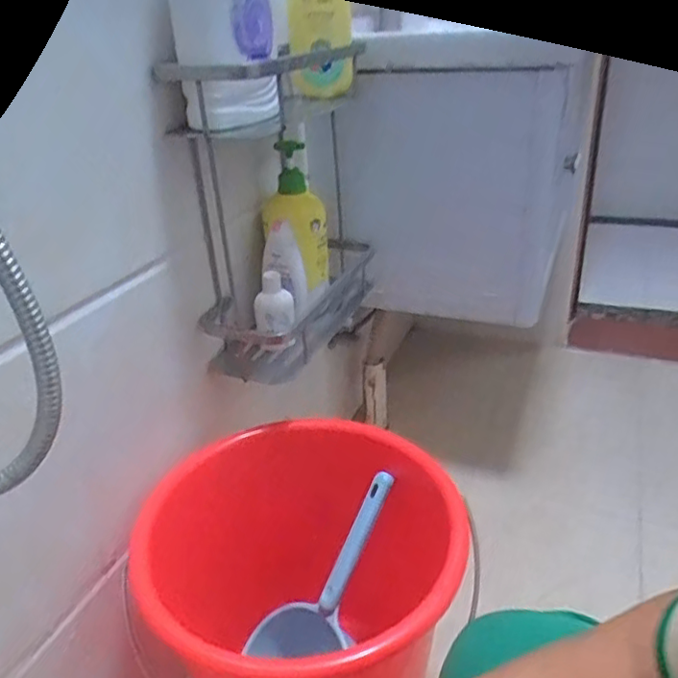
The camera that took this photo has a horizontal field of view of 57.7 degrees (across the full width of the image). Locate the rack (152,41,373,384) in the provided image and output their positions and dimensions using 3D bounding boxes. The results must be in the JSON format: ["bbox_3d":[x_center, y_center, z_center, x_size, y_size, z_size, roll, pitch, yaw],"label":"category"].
[{"bbox_3d":[-0.068,-0.177,0.865,0.139,0.404,0.369,6,29,16],"label":"rack"}]

